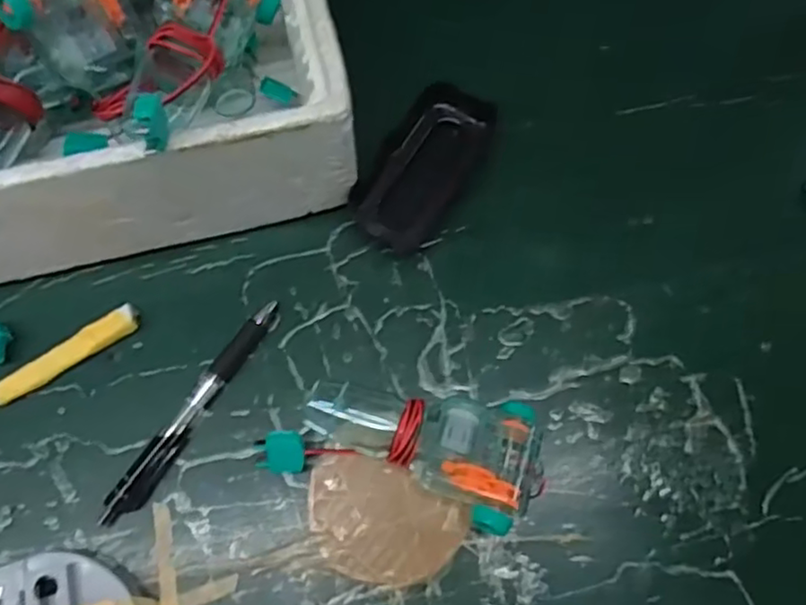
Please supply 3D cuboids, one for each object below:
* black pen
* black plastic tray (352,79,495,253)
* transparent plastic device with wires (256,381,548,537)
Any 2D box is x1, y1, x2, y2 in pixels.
[{"bbox_3d":[-0.116,0.058,0.360,0.015,0.013,0.142,31,74,9],"label":"black pen"},{"bbox_3d":[0.012,-0.084,0.404,0.052,0.027,0.106,30,74,8],"label":"black plastic tray"},{"bbox_3d":[0.001,0.077,0.344,0.140,0.035,0.061,11,72,2],"label":"transparent plastic device with wires"}]

